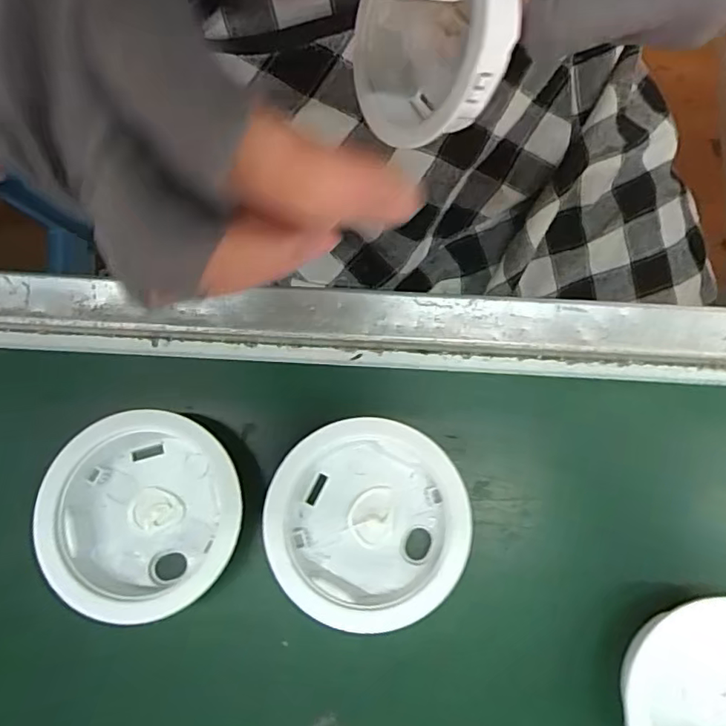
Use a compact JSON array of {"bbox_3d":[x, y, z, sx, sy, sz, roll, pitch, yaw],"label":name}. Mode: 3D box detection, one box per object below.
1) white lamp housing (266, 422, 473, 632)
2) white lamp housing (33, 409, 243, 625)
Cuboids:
[{"bbox_3d":[0.001,0.059,0.211,0.070,0.026,0.071,0,79,0],"label":"white lamp housing"},{"bbox_3d":[-0.081,0.056,0.211,0.070,0.024,0.070,5,79,1],"label":"white lamp housing"}]

